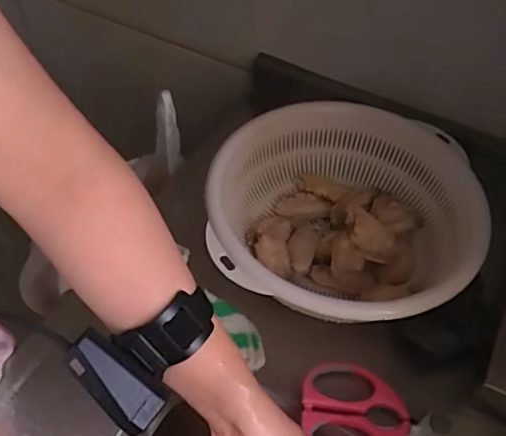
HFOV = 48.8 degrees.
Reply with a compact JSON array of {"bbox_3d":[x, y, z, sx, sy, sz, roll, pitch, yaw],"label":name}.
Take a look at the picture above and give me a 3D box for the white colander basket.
[{"bbox_3d":[0.089,-0.001,0.577,0.257,0.101,0.268,15,50,9],"label":"white colander basket"}]

